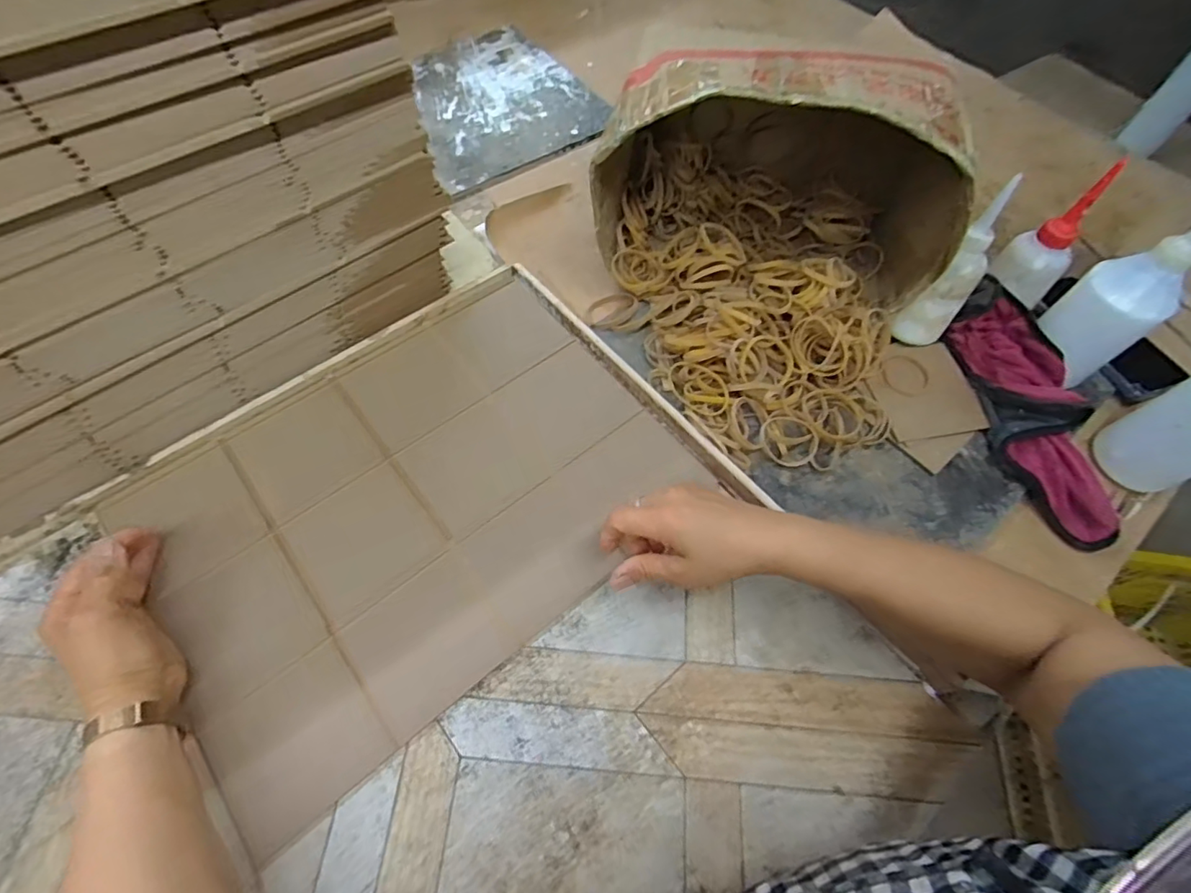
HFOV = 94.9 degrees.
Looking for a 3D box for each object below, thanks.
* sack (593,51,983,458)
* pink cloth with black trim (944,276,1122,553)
[{"bbox_3d":[0.159,-0.218,0.518,0.316,0.205,0.418,2,61,0],"label":"sack"},{"bbox_3d":[0.413,-0.035,0.508,0.079,0.054,0.246,-3,61,-3],"label":"pink cloth with black trim"}]

